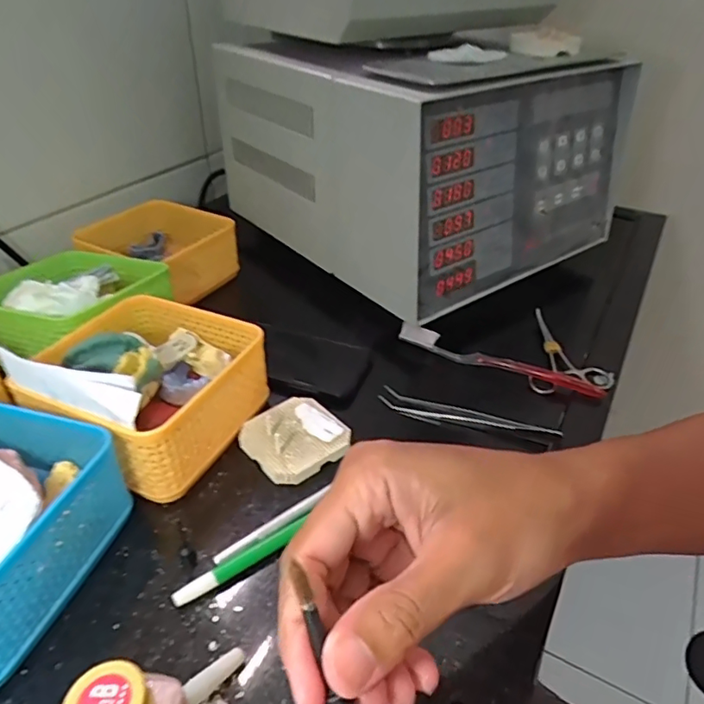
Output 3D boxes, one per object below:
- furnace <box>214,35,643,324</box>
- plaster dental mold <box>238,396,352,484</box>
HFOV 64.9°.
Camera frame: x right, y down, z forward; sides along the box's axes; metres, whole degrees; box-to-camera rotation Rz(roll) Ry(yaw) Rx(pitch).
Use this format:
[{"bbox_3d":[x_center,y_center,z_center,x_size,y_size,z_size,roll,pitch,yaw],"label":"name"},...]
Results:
[{"bbox_3d":[0.079,-0.241,0.636,0.347,0.205,0.329,-25,43,-31],"label":"furnace"},{"bbox_3d":[-0.041,0.062,0.400,0.064,0.014,0.066,-27,45,-33],"label":"plaster dental mold"}]

